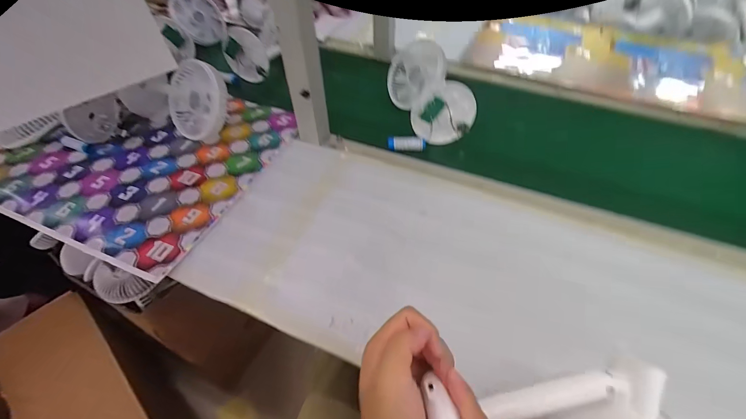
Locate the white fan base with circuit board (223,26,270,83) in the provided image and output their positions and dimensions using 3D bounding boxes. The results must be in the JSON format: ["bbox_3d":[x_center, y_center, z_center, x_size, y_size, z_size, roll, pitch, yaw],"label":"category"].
[{"bbox_3d":[-0.270,-0.323,0.736,0.088,0.109,0.022,2,42,19],"label":"white fan base with circuit board"}]

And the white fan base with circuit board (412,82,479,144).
[{"bbox_3d":[0.125,-0.159,0.603,0.109,0.093,0.026,-26,32,7],"label":"white fan base with circuit board"}]

